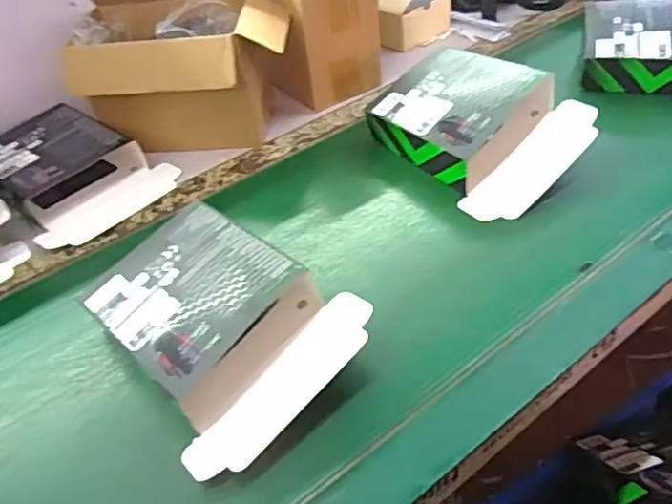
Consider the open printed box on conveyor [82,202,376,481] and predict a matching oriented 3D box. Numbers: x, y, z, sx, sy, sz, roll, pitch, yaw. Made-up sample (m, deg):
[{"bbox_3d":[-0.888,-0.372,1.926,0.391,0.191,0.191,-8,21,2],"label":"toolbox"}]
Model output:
[{"bbox_3d":[-0.108,0.064,0.549,0.192,0.090,0.245,-37,51,-27],"label":"open printed box on conveyor"}]

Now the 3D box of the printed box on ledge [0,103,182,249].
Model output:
[{"bbox_3d":[-0.357,-0.119,0.787,0.182,0.059,0.228,-36,50,-26],"label":"printed box on ledge"}]

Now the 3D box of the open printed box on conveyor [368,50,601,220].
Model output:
[{"bbox_3d":[0.176,-0.167,0.740,0.178,0.097,0.257,-34,50,-25],"label":"open printed box on conveyor"}]

